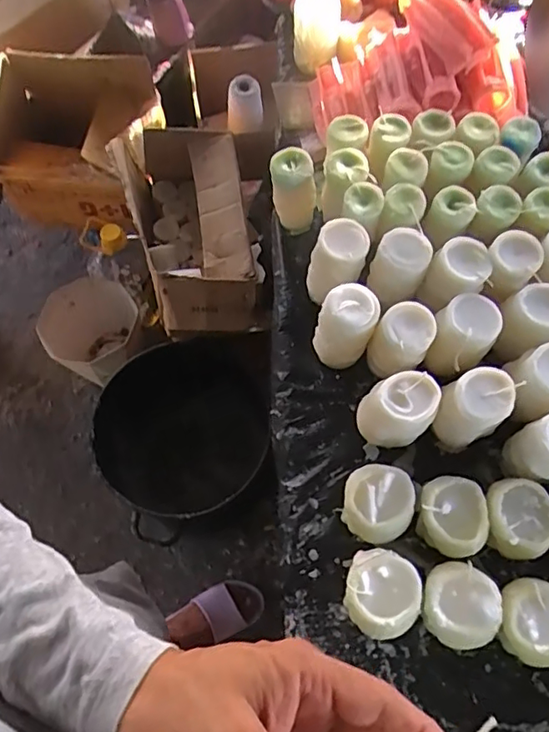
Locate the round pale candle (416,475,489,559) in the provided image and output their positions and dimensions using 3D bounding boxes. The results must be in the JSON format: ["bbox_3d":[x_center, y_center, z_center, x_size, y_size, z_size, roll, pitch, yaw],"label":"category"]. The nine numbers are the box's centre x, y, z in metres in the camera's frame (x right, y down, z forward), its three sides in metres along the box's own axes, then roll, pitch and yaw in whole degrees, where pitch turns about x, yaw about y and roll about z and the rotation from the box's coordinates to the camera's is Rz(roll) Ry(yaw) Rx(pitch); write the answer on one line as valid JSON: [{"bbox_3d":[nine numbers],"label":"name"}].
[{"bbox_3d":[0.186,0.161,0.594,0.066,0.065,0.077,-26,69,-10],"label":"round pale candle"}]

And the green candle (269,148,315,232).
[{"bbox_3d":[0.026,-0.225,0.730,0.059,0.108,0.045,1,67,1],"label":"green candle"}]

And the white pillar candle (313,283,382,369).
[{"bbox_3d":[0.081,-0.045,0.641,0.063,0.104,0.057,11,68,5],"label":"white pillar candle"}]

